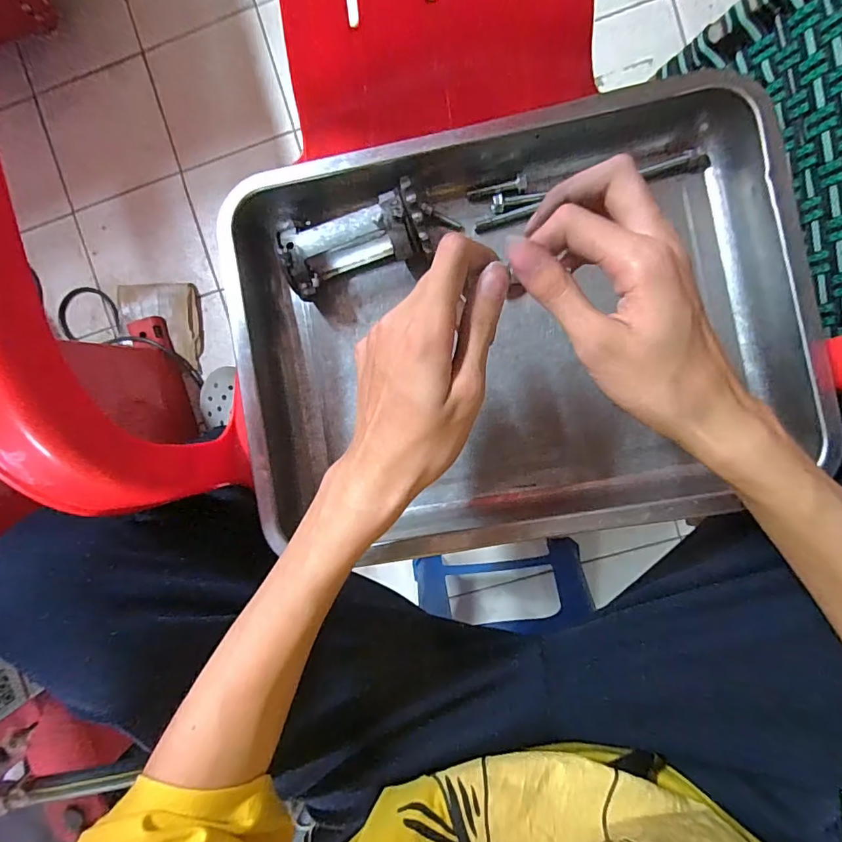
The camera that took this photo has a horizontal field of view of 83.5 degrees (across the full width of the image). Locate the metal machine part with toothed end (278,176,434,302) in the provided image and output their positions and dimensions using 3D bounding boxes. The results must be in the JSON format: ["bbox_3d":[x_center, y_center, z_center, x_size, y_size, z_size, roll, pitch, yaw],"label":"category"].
[{"bbox_3d":[-0.048,-0.131,0.354,0.102,0.054,0.047,-19,93,5],"label":"metal machine part with toothed end"}]

